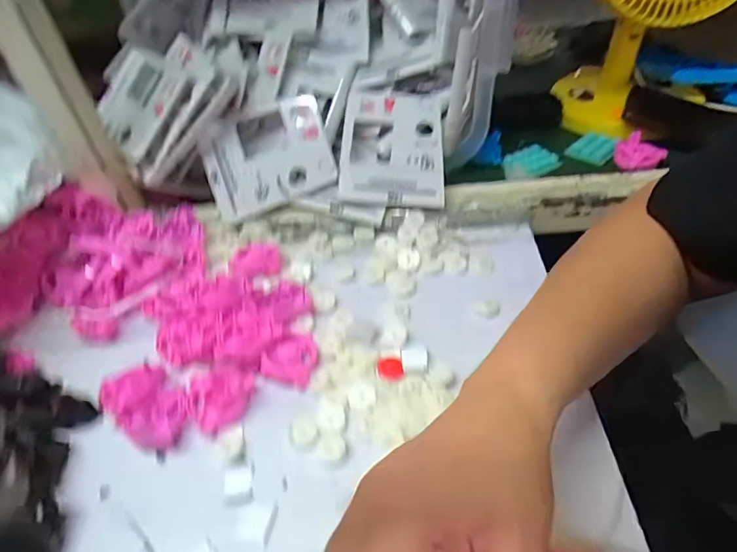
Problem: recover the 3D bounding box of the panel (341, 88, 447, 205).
[{"bbox_3d":[0.027,-0.149,0.543,0.116,0.015,0.141,1,73,4],"label":"panel"}]

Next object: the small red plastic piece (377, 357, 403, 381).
[{"bbox_3d":[0.018,0.078,0.393,0.021,0.005,0.023,-4,44,4],"label":"small red plastic piece"}]

